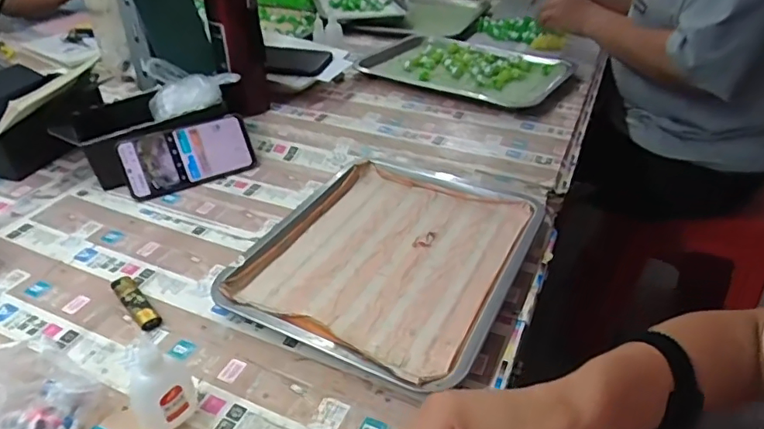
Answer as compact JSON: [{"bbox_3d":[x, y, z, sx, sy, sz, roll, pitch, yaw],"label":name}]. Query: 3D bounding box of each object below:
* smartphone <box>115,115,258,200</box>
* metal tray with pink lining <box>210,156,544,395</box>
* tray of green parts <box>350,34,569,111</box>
[{"bbox_3d":[-0.257,-0.080,0.701,0.165,0.077,0.012,-19,9,-24],"label":"smartphone"},{"bbox_3d":[0.006,0.039,0.572,0.268,0.035,0.301,18,39,21],"label":"metal tray with pink lining"},{"bbox_3d":[0.141,-0.242,0.909,0.324,0.045,0.219,15,39,18],"label":"tray of green parts"}]

